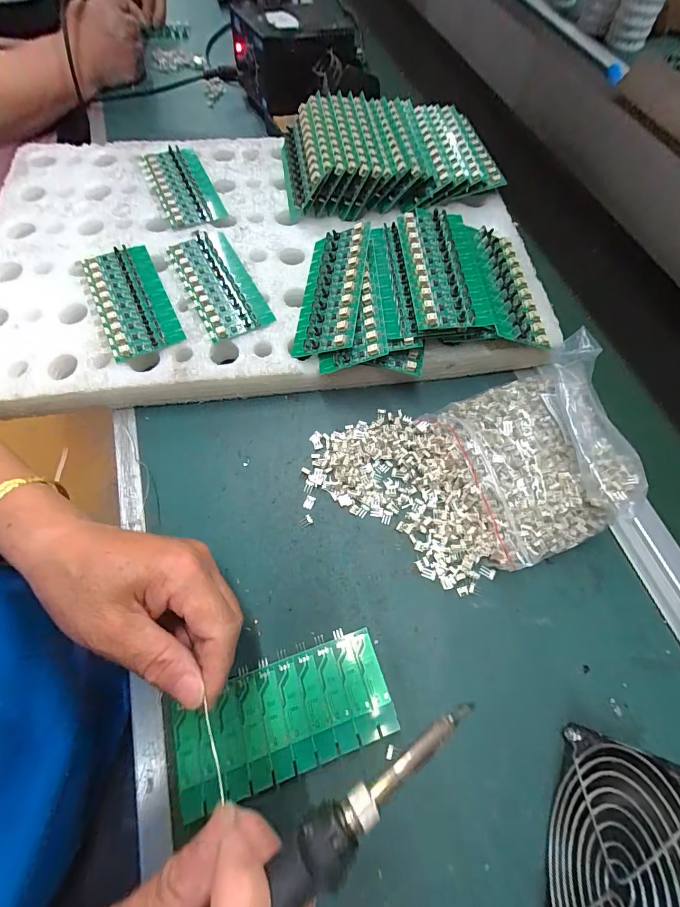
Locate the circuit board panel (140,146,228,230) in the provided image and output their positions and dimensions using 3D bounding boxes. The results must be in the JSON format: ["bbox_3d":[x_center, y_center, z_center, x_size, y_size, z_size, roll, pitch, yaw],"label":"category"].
[{"bbox_3d":[-0.181,-0.307,0.426,0.061,0.018,0.136,-24,67,-9],"label":"circuit board panel"}]

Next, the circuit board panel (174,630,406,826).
[{"bbox_3d":[-0.037,0.174,0.244,0.138,0.004,0.061,-16,60,-9],"label":"circuit board panel"}]

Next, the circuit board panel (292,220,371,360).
[{"bbox_3d":[-0.008,-0.152,0.343,0.062,0.006,0.133,-2,70,30],"label":"circuit board panel"}]

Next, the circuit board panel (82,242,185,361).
[{"bbox_3d":[-0.199,-0.147,0.354,0.062,0.015,0.134,-25,69,-12],"label":"circuit board panel"}]

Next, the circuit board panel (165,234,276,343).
[{"bbox_3d":[-0.121,-0.169,0.364,0.062,0.013,0.137,-26,69,-12],"label":"circuit board panel"}]

